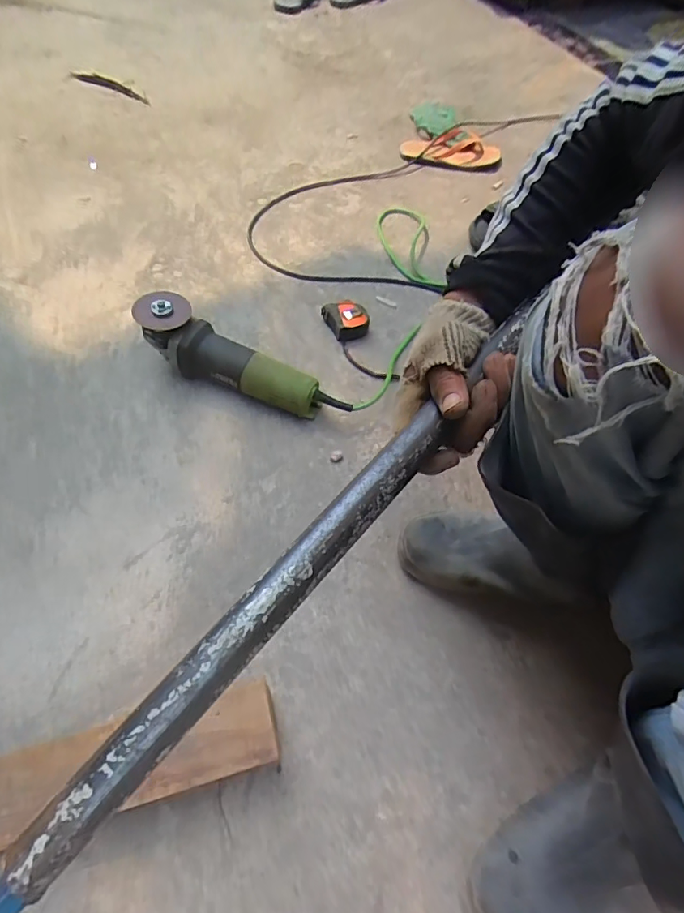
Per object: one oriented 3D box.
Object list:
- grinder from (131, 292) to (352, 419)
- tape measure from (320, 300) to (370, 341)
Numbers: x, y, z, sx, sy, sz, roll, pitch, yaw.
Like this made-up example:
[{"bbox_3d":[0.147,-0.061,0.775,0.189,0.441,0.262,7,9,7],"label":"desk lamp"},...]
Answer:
[{"bbox_3d":[-0.144,-0.130,0.727,0.322,0.084,0.072,27,59,-3],"label":"grinder"},{"bbox_3d":[0.008,-0.223,0.820,0.065,0.035,0.068,-19,61,-15],"label":"tape measure"}]

